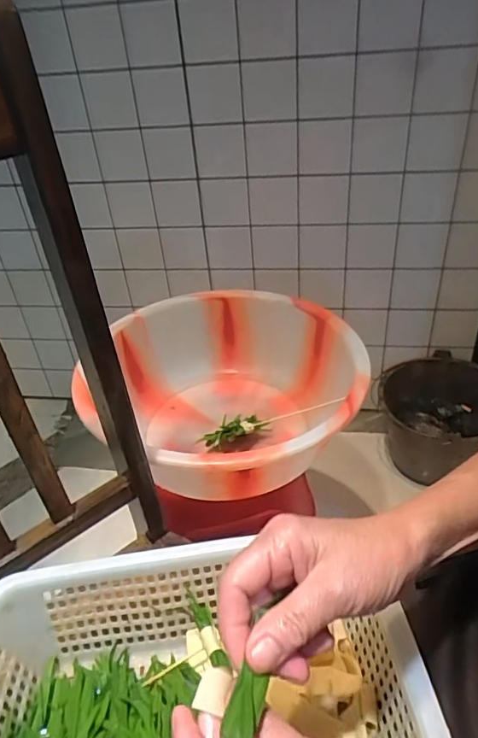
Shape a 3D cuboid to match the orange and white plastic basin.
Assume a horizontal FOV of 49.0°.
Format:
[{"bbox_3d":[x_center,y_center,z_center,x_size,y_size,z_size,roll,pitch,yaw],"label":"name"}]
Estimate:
[{"bbox_3d":[-0.007,0.040,0.780,0.358,0.150,0.390,-2,37,5],"label":"orange and white plastic basin"}]

